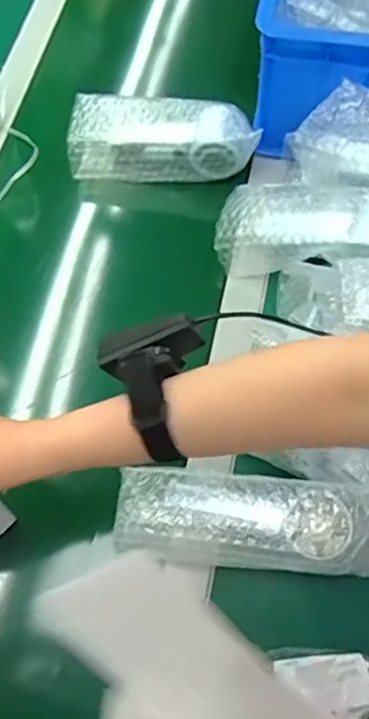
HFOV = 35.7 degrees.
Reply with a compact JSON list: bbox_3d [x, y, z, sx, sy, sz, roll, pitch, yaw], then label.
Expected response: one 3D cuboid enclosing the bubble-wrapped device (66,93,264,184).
[{"bbox_3d":[-0.026,-0.255,0.651,0.203,0.060,0.074,1,71,1],"label":"bubble-wrapped device"}]

